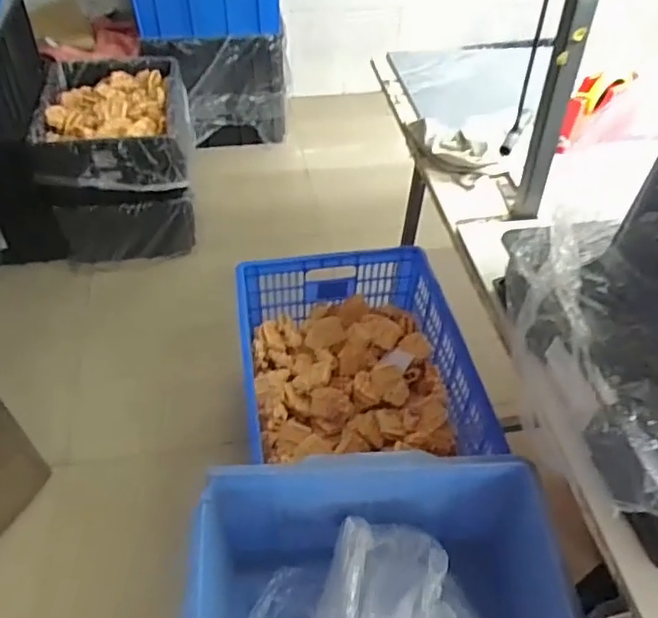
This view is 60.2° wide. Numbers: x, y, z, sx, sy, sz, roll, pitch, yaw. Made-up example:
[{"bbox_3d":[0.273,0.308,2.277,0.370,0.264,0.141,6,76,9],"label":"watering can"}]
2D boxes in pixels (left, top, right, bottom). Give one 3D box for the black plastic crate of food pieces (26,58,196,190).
[{"bbox_3d":[-0.621,-0.544,1.689,0.401,0.188,0.514,-4,47,-8],"label":"black plastic crate of food pieces"}]

